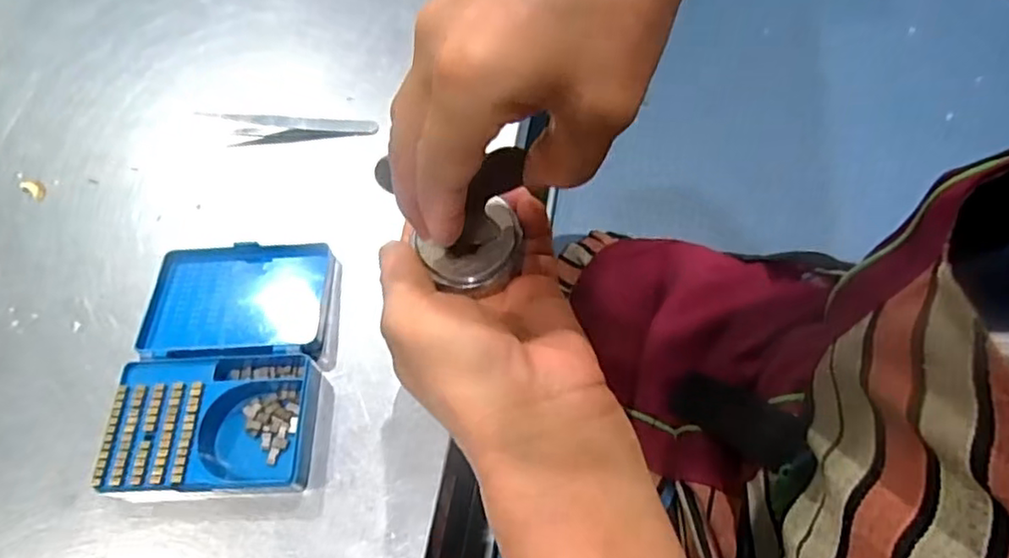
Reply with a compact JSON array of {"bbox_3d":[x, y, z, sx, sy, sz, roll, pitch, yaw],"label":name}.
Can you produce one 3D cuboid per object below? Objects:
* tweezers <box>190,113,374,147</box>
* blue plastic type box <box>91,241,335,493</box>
[{"bbox_3d":[-0.150,-0.106,0.441,0.123,0.014,0.022,3,63,6],"label":"tweezers"},{"bbox_3d":[-0.155,0.042,0.357,0.102,0.024,0.146,-3,62,2],"label":"blue plastic type box"}]

